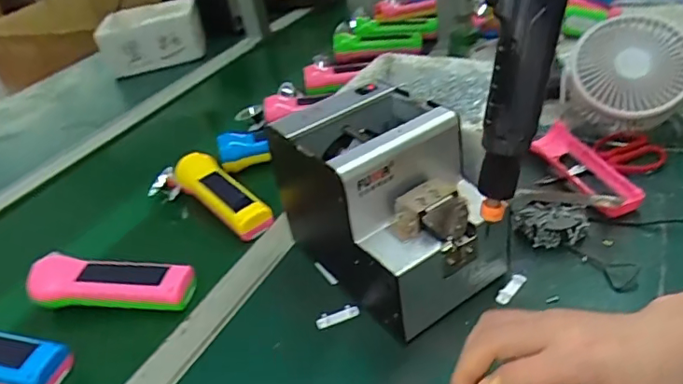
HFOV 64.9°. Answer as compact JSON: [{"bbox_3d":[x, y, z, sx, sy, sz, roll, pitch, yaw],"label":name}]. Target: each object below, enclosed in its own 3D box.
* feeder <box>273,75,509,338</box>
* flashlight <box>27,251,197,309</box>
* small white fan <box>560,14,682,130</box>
[{"bbox_3d":[0.029,0.002,0.511,0.128,0.165,0.223,-27,39,-21],"label":"feeder"},{"bbox_3d":[-0.234,0.091,0.541,0.167,0.042,0.041,-5,34,10],"label":"flashlight"},{"bbox_3d":[0.315,-0.121,0.590,0.127,0.118,0.051,5,36,23],"label":"small white fan"}]

